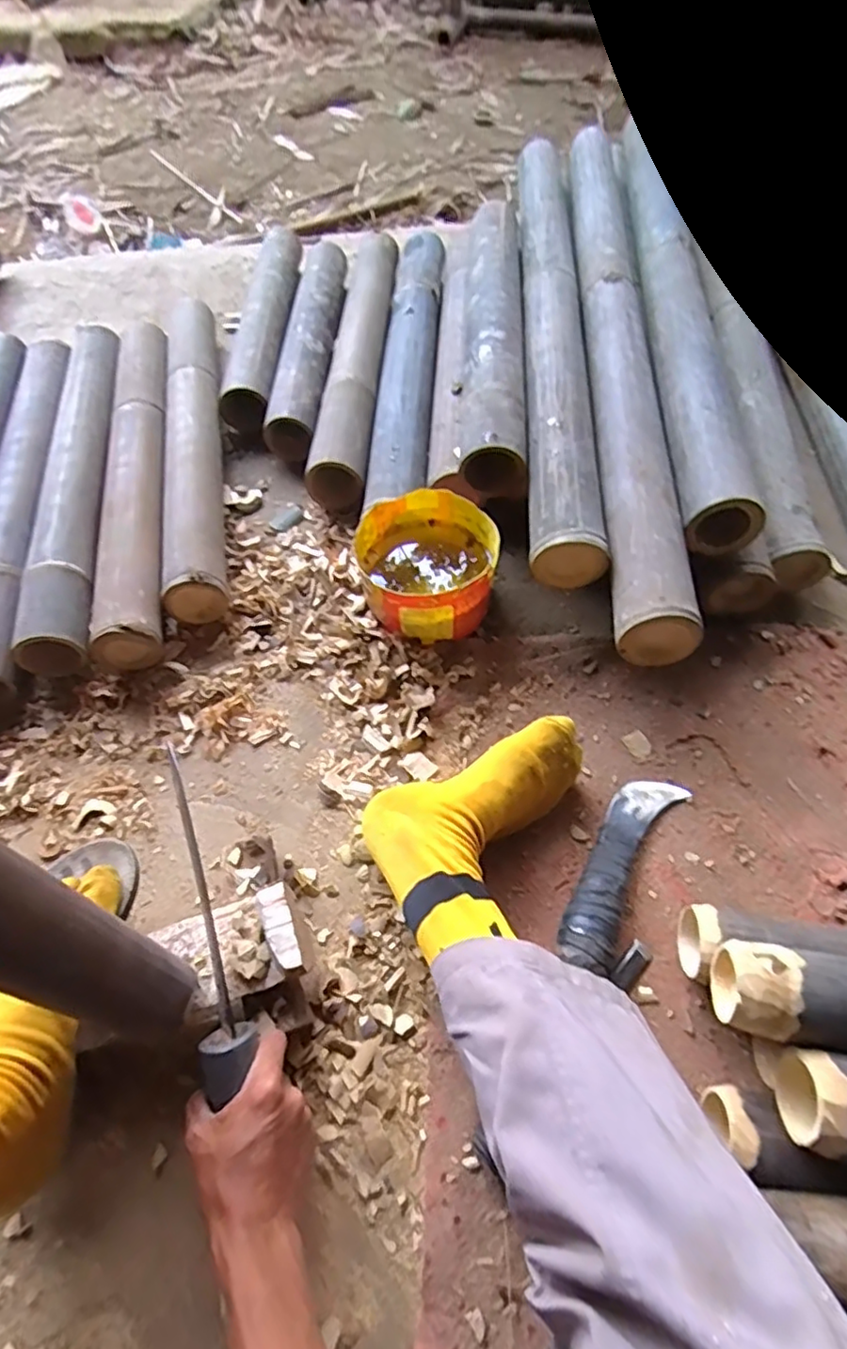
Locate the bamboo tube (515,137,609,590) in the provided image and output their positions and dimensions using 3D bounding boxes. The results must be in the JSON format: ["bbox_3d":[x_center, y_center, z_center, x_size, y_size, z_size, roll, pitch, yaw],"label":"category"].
[{"bbox_3d":[0.164,-0.473,0.828,0.079,0.091,0.836,1,59,3],"label":"bamboo tube"}]

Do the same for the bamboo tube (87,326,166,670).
[{"bbox_3d":[-0.374,-0.266,0.816,0.086,0.076,0.572,-9,59,-3],"label":"bamboo tube"}]

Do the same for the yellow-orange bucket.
[{"bbox_3d":[0.006,-0.120,0.698,0.147,0.092,0.157,-1,59,2],"label":"yellow-orange bucket"}]

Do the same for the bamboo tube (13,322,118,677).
[{"bbox_3d":[-0.446,-0.260,0.819,0.077,0.090,0.565,-7,59,-1],"label":"bamboo tube"}]

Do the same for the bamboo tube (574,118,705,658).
[{"bbox_3d":[0.240,-0.429,0.786,0.081,0.089,0.926,2,59,4],"label":"bamboo tube"}]

